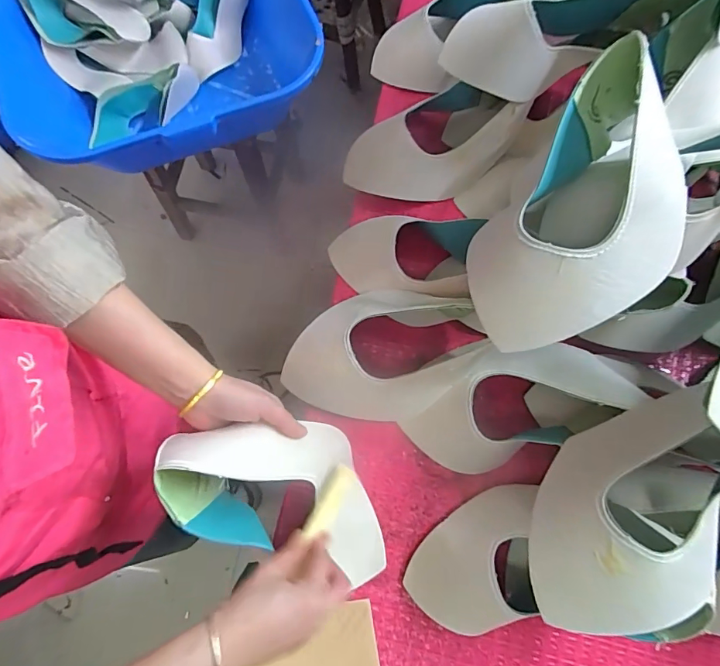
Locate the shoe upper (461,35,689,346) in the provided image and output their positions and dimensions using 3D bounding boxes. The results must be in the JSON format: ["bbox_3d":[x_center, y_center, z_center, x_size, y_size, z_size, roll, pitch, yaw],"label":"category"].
[{"bbox_3d":[0.189,-0.099,0.366,0.144,0.093,0.256,37,100,20],"label":"shoe upper"}]

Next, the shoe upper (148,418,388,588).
[{"bbox_3d":[-0.063,0.152,0.413,0.245,0.065,0.131,28,75,-24],"label":"shoe upper"}]

